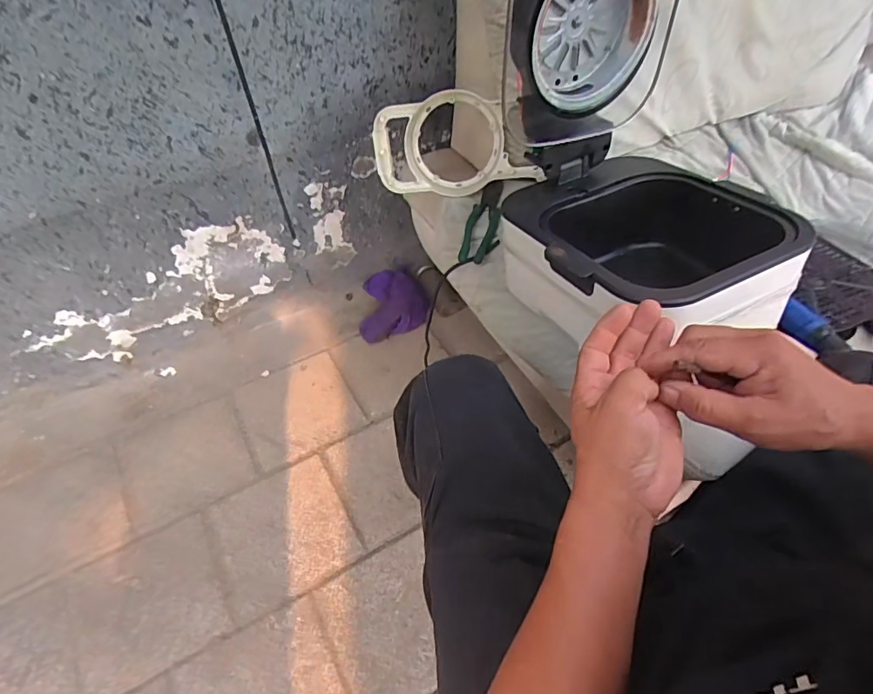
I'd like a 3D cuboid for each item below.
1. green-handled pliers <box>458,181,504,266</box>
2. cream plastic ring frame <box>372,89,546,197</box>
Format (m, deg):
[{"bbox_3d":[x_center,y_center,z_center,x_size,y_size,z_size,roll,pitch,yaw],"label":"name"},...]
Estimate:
[{"bbox_3d":[0.081,-0.218,0.894,0.054,0.014,0.151,18,87,14],"label":"green-handled pliers"},{"bbox_3d":[0.030,-0.354,0.889,0.280,0.165,0.057,-8,34,9],"label":"cream plastic ring frame"}]

